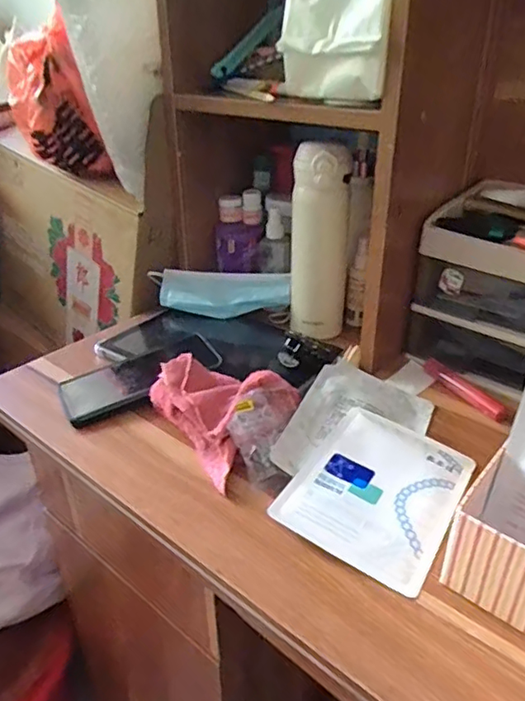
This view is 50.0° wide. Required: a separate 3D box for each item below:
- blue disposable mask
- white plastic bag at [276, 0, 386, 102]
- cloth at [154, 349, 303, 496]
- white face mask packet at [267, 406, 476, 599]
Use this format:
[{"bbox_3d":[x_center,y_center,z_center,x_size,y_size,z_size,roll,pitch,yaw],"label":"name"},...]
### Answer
[{"bbox_3d":[-0.053,-0.074,0.718,0.169,0.034,0.092,-4,30,-6],"label":"blue disposable mask"},{"bbox_3d":[0.059,-0.272,0.485,0.104,0.100,0.025,24,32,36],"label":"white plastic bag"},{"bbox_3d":[-0.026,0.048,0.516,0.110,0.054,0.133,-19,35,-29],"label":"cloth"},{"bbox_3d":[0.093,0.108,0.449,0.116,0.013,0.154,17,35,28],"label":"white face mask packet"}]

